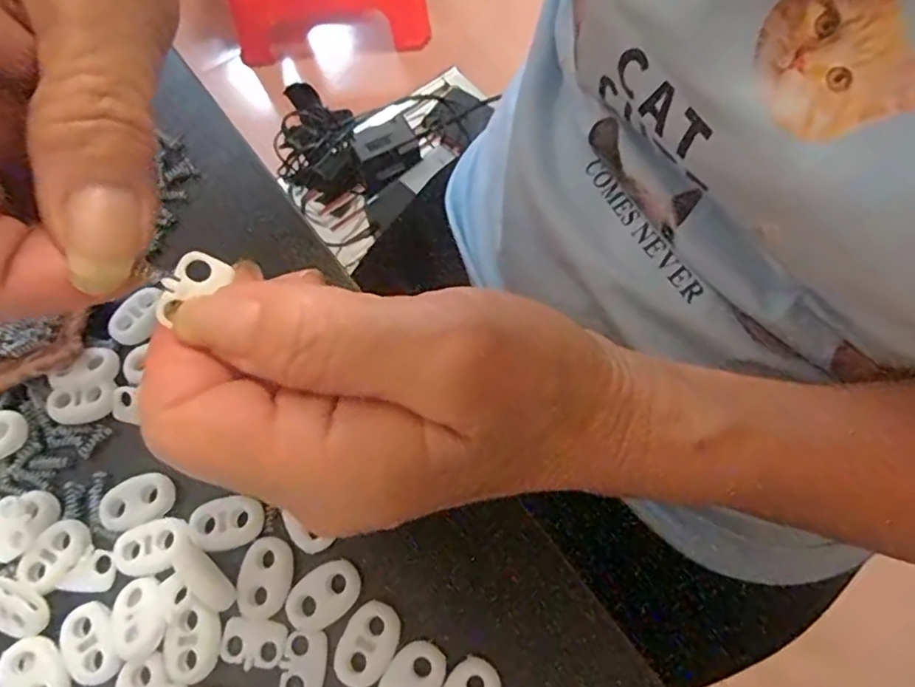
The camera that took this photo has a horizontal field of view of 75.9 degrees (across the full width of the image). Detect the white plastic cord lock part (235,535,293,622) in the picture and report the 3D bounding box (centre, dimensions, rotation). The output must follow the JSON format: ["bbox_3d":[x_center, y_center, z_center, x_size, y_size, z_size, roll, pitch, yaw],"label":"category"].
[{"bbox_3d":[-0.057,0.069,0.172,0.015,0.004,0.023,6,68,4],"label":"white plastic cord lock part"}]

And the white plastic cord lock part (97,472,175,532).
[{"bbox_3d":[-0.101,0.049,0.184,0.022,0.004,0.015,-21,69,-7],"label":"white plastic cord lock part"}]

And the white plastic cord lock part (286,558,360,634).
[{"bbox_3d":[-0.039,0.073,0.171,0.022,0.004,0.015,-33,71,-12],"label":"white plastic cord lock part"}]

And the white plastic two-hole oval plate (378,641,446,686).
[{"bbox_3d":[-0.013,0.093,0.161,0.015,0.004,0.022,33,72,14],"label":"white plastic two-hole oval plate"}]

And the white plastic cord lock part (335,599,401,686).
[{"bbox_3d":[-0.026,0.085,0.165,0.015,0.004,0.022,27,71,12],"label":"white plastic cord lock part"}]

